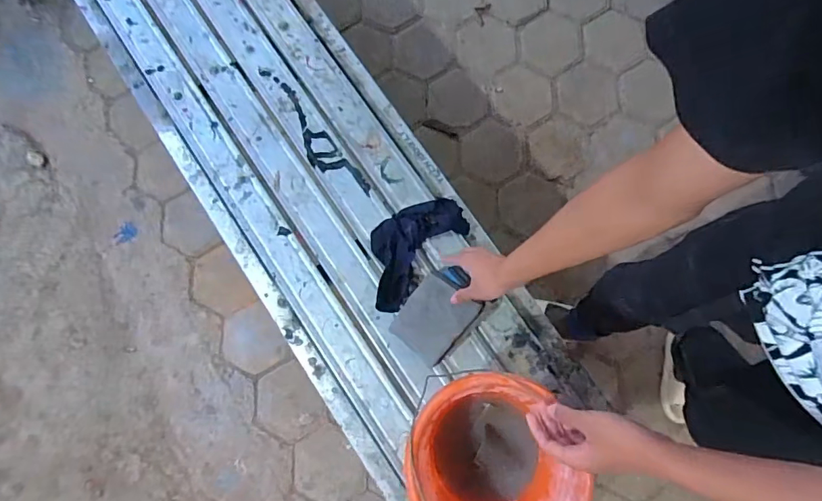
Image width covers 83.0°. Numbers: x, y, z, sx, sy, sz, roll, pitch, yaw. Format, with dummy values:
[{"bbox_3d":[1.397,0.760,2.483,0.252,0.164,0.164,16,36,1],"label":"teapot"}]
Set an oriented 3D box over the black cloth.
[{"bbox_3d":[-0.004,-0.013,0.823,0.123,0.033,0.230,41,82,7],"label":"black cloth"}]

